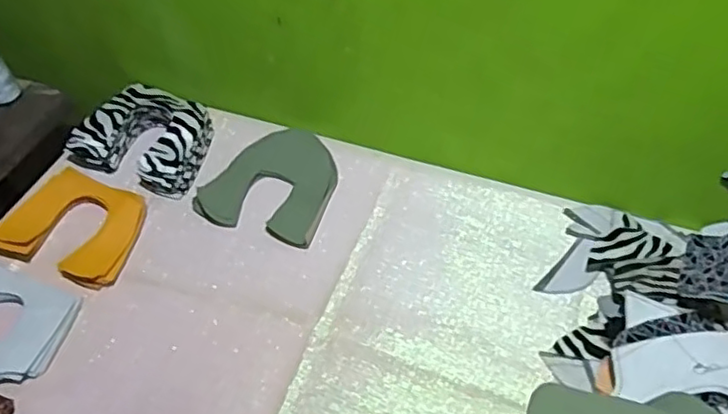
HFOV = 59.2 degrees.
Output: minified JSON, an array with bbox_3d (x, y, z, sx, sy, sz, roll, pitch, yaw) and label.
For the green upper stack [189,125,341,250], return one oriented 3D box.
[{"bbox_3d":[-0.114,-0.035,0.808,0.152,0.015,0.162,14,53,13],"label":"green upper stack"}]

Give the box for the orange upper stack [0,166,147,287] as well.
[{"bbox_3d":[-0.342,0.020,0.757,0.158,0.024,0.123,16,53,14],"label":"orange upper stack"}]

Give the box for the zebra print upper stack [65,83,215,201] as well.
[{"bbox_3d":[-0.283,-0.094,0.838,0.158,0.044,0.136,14,53,13],"label":"zebra print upper stack"}]

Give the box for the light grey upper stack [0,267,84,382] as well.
[{"bbox_3d":[-0.396,0.122,0.681,0.158,0.022,0.115,15,53,14],"label":"light grey upper stack"}]

